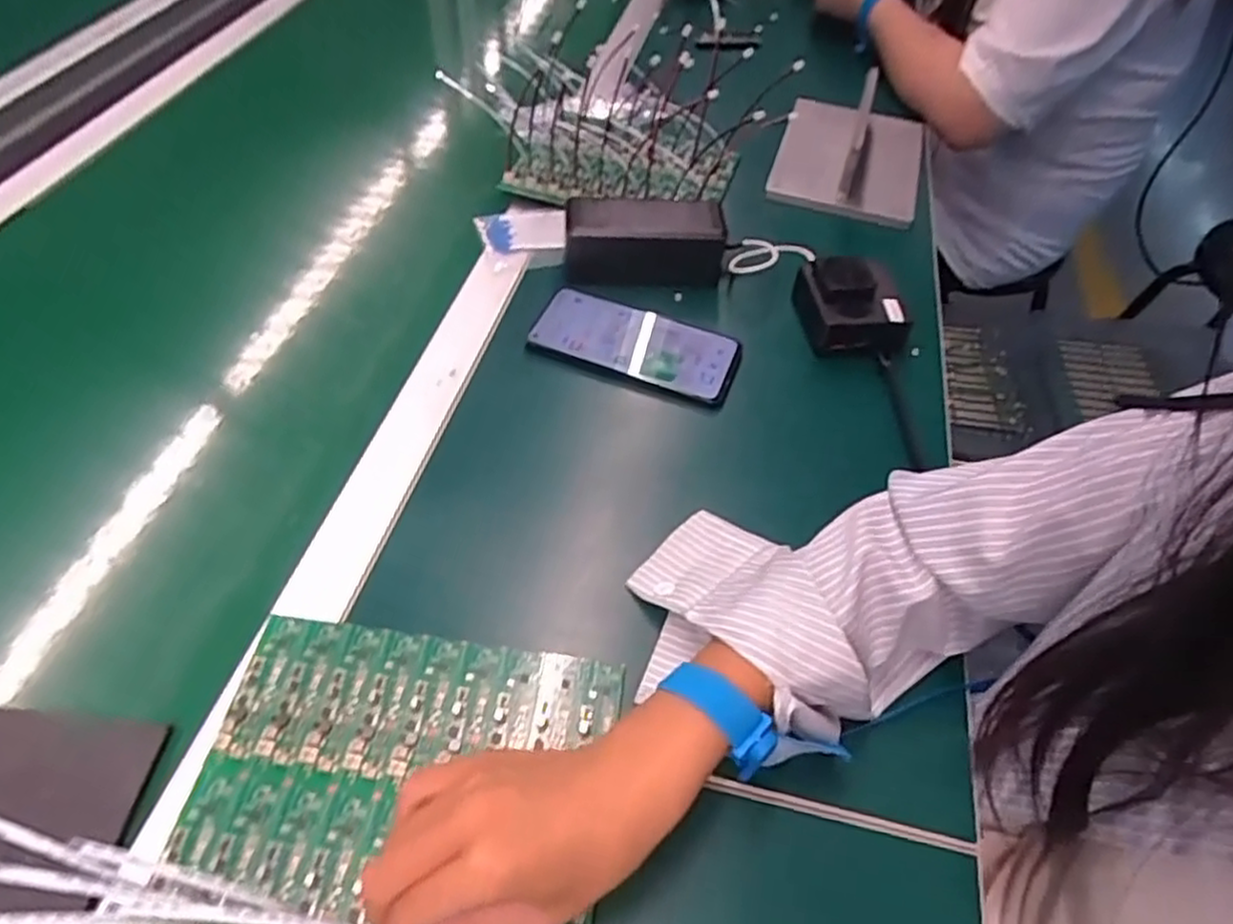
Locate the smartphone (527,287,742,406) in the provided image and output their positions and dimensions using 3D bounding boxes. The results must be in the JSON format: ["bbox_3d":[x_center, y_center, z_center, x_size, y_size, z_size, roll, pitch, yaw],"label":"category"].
[{"bbox_3d":[0.016,-0.091,0.562,0.153,0.009,0.068,20,61,10],"label":"smartphone"}]

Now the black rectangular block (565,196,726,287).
[{"bbox_3d":[0.024,-0.183,0.609,0.130,0.063,0.051,2,51,-4],"label":"black rectangular block"}]

